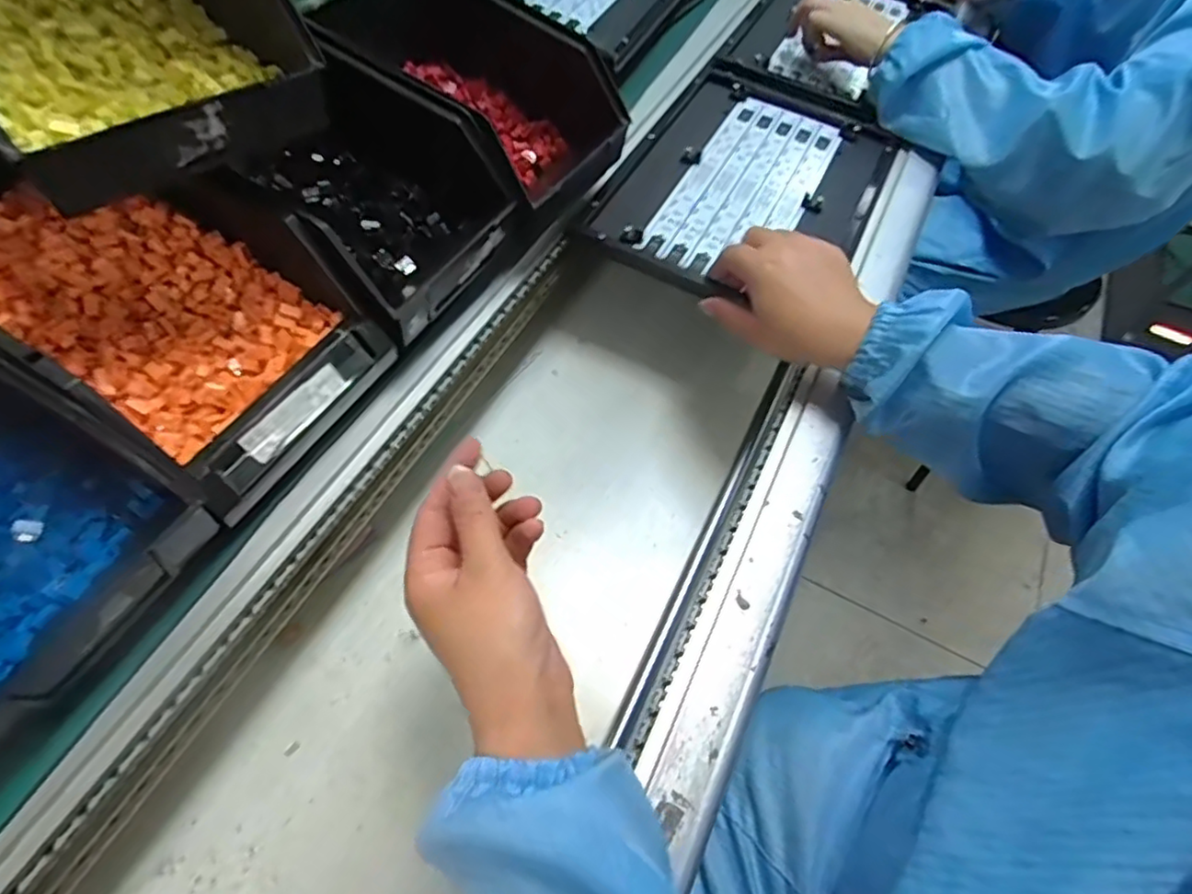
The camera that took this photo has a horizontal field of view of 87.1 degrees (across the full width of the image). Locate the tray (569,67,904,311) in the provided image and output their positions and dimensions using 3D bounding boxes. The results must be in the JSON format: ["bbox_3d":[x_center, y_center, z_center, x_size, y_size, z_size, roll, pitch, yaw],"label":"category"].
[{"bbox_3d":[0.150,-0.255,0.614,0.223,0.041,0.332,25,58,14],"label":"tray"}]

